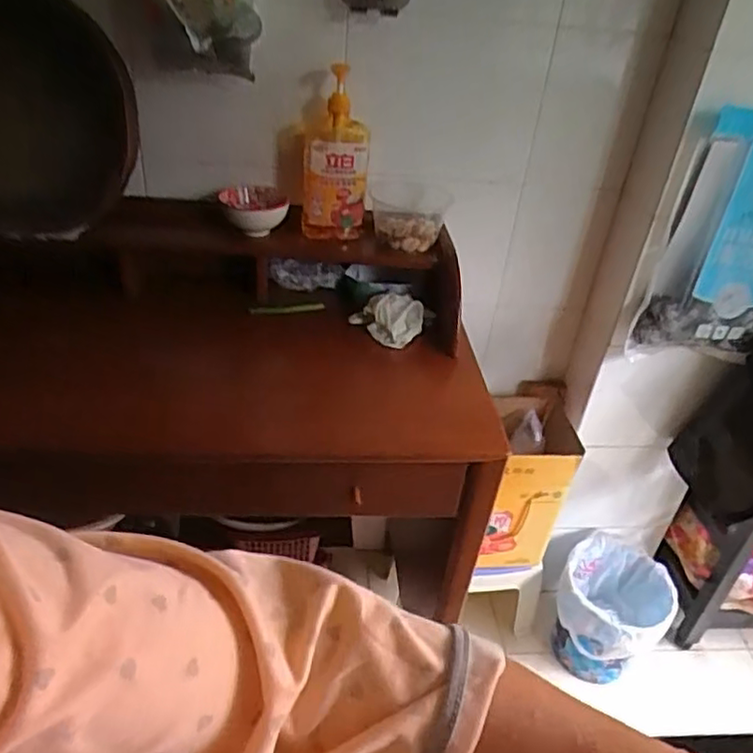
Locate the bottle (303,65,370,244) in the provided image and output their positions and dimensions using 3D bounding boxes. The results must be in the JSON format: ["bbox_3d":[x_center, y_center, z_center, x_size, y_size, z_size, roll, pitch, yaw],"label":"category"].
[{"bbox_3d":[-0.062,-0.337,1.005,0.103,0.242,0.077,-1,35,-9],"label":"bottle"}]

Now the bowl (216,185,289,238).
[{"bbox_3d":[-0.200,-0.273,1.052,0.111,0.048,0.109,-1,35,-9],"label":"bowl"}]

